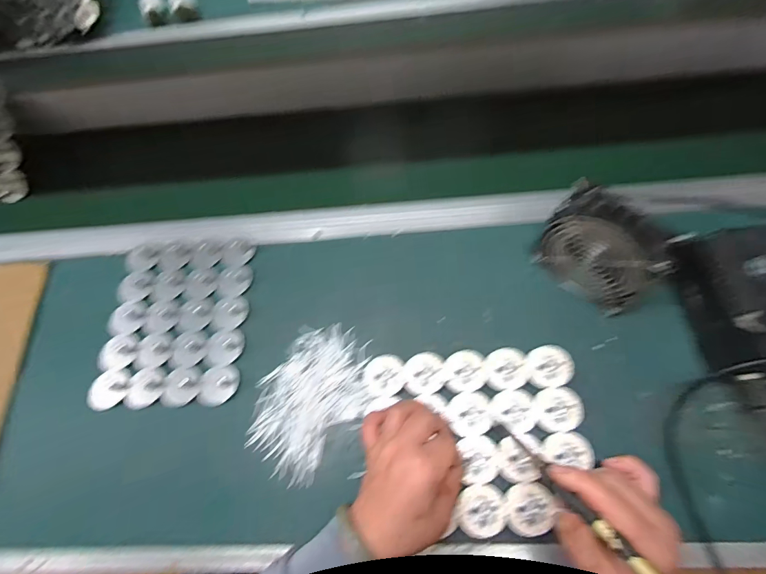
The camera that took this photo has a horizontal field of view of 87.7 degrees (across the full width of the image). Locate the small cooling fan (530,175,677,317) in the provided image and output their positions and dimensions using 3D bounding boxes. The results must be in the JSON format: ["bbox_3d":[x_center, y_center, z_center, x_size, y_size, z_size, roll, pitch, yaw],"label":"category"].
[{"bbox_3d":[0.235,-0.039,0.435,0.047,0.112,0.120,-42,70,-13],"label":"small cooling fan"}]

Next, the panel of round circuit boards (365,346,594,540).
[{"bbox_3d":[0.097,0.155,0.417,0.218,0.006,0.175,-4,66,4],"label":"panel of round circuit boards"}]

